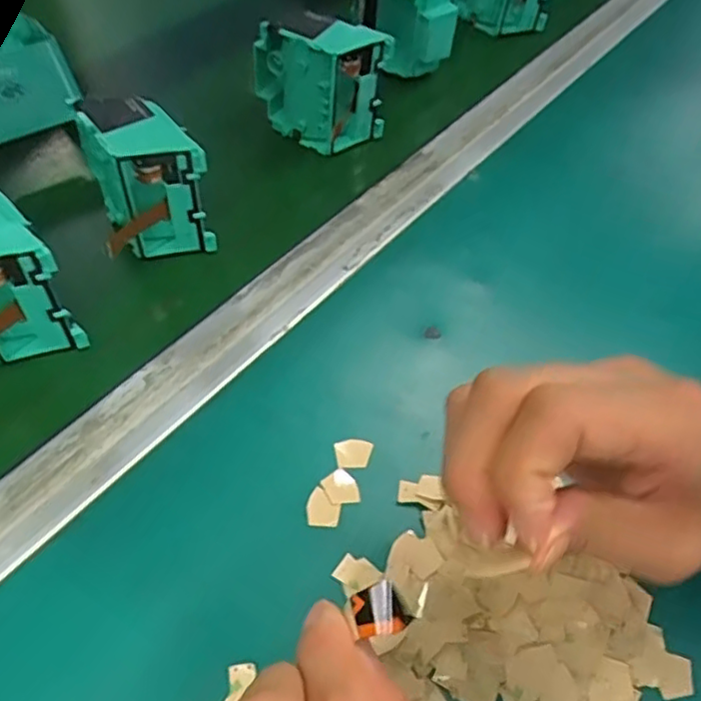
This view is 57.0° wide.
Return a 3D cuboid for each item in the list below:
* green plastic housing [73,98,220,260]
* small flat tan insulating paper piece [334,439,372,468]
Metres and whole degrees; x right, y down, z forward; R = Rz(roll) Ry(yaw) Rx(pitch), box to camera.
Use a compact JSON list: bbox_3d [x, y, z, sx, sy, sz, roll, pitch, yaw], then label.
[{"bbox_3d":[-0.109,-0.092,0.351,0.056,0.071,0.047,-11,56,-12],"label":"green plastic housing"},{"bbox_3d":[0.002,0.048,0.301,0.017,0.004,0.014,0,54,-5],"label":"small flat tan insulating paper piece"}]

